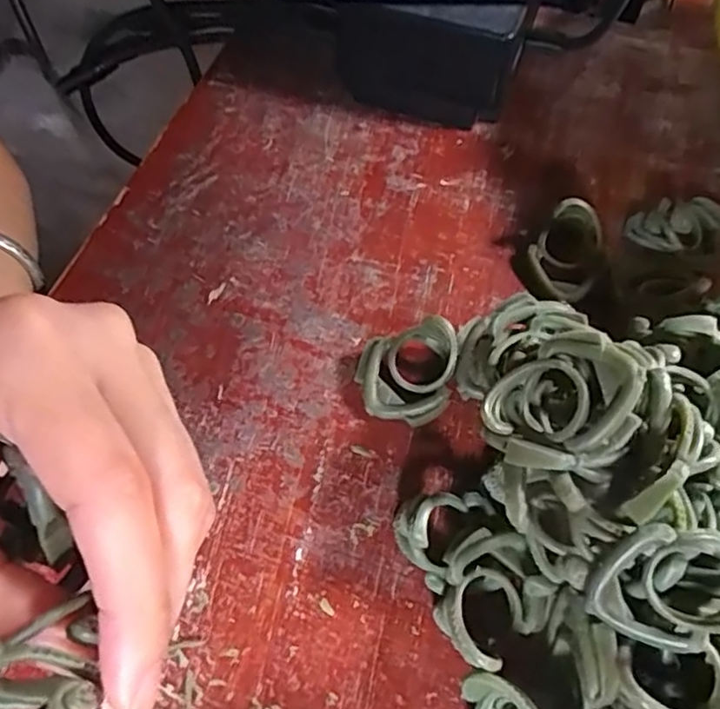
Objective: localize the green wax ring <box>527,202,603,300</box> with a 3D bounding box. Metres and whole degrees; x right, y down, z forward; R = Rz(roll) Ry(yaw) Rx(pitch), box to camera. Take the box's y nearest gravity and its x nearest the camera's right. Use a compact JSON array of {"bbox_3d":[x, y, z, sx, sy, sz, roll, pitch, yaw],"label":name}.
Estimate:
[{"bbox_3d":[0.080,-0.040,0.245,0.026,0.024,0.029,15,60,9],"label":"green wax ring"}]

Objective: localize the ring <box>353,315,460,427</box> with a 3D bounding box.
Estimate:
[{"bbox_3d":[0.015,0.004,0.220,0.033,0.025,0.032,0,59,0],"label":"ring"}]

